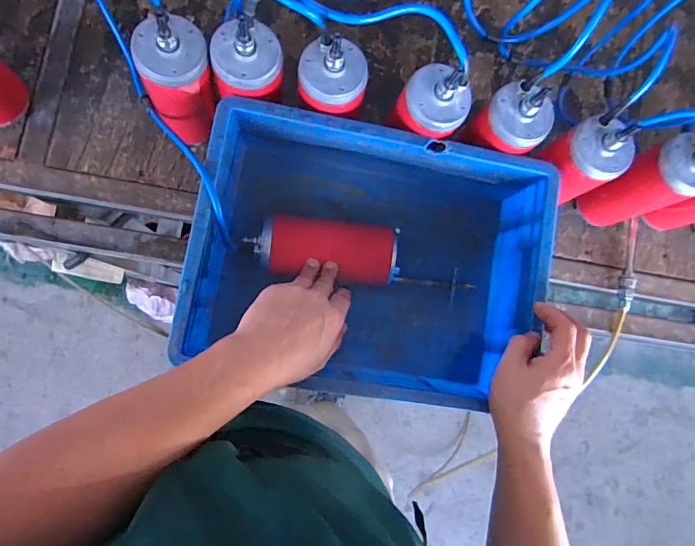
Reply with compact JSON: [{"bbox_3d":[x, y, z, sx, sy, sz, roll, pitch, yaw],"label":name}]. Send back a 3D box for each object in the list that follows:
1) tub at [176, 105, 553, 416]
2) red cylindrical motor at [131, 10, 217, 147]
[{"bbox_3d":[0.024,-0.013,0.548,0.389,0.135,0.293,10,83,-6],"label":"tub"},{"bbox_3d":[-0.193,-0.221,0.504,0.067,0.171,0.077,32,81,-3],"label":"red cylindrical motor"}]

